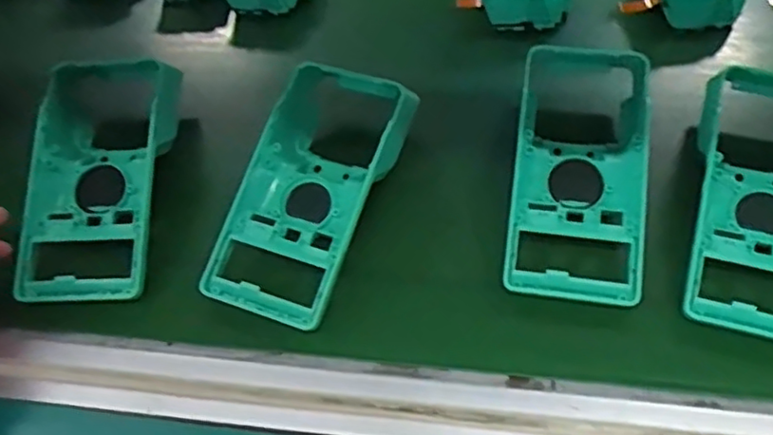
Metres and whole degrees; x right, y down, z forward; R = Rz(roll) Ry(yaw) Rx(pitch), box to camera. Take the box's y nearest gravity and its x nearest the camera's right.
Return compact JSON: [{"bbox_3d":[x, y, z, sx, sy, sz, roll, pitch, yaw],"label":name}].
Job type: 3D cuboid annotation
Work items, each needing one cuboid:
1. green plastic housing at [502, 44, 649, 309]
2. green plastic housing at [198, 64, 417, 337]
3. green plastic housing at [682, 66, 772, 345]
[{"bbox_3d":[0.122,-0.037,0.419,0.088,0.045,0.183,8,57,11],"label":"green plastic housing"},{"bbox_3d":[-0.044,-0.029,0.422,0.082,0.059,0.191,17,59,16],"label":"green plastic housing"},{"bbox_3d":[0.236,-0.023,0.400,0.087,0.039,0.192,14,59,14],"label":"green plastic housing"}]

